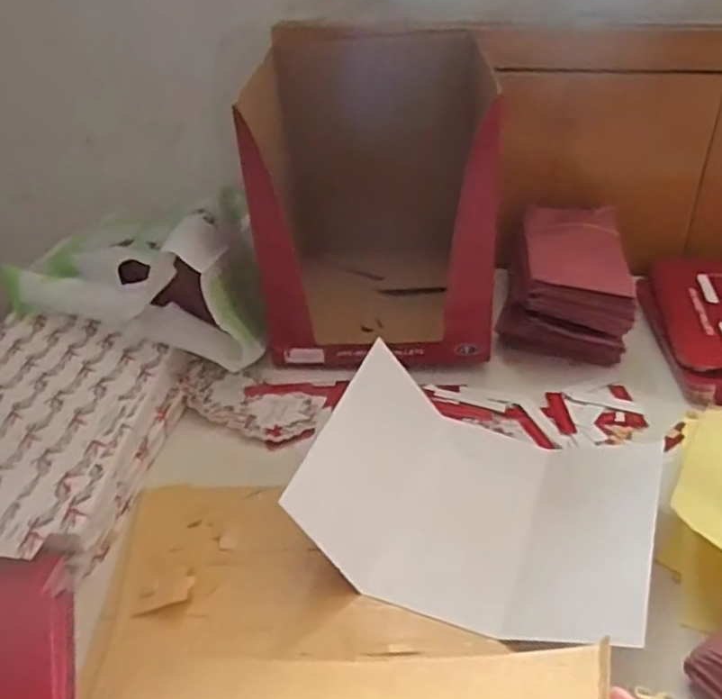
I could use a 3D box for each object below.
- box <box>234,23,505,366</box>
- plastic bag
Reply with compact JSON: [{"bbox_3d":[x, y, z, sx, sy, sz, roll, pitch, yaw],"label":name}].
[{"bbox_3d":[0.003,-0.152,0.699,0.217,0.239,0.269,0,32,1],"label":"box"},{"bbox_3d":[-0.183,-0.077,0.697,0.259,0.122,0.183,13,35,20],"label":"plastic bag"}]

